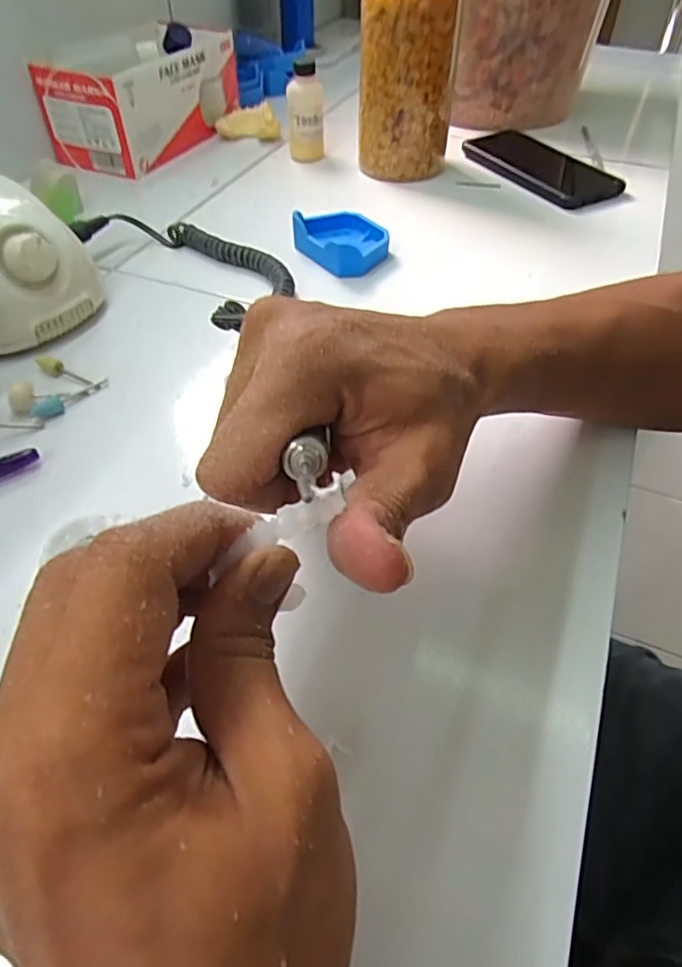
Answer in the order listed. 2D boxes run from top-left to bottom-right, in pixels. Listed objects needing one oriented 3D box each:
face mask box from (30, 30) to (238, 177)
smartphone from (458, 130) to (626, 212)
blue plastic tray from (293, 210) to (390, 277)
[{"bbox_3d":[-0.208,-0.416,0.629,0.115,0.086,0.202,17,50,16],"label":"face mask box"},{"bbox_3d":[0.200,-0.323,0.601,0.085,0.018,0.172,-26,53,-21],"label":"smartphone"},{"bbox_3d":[0.002,-0.198,0.482,0.059,0.026,0.082,-30,54,-24],"label":"blue plastic tray"}]

